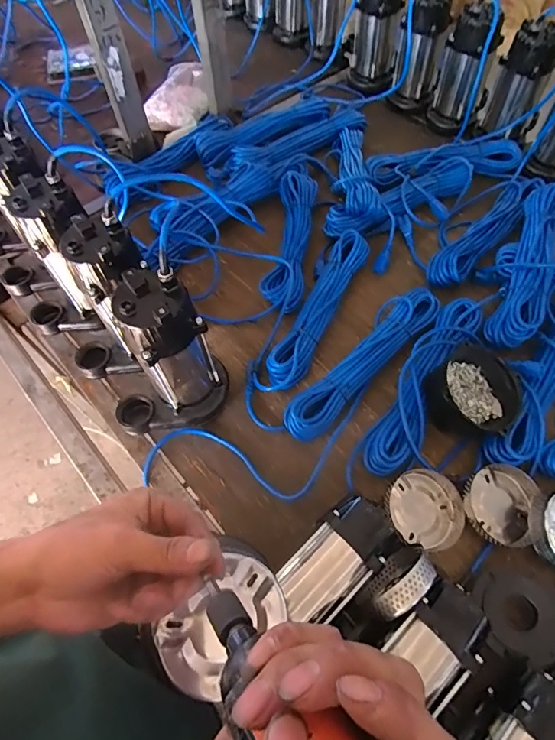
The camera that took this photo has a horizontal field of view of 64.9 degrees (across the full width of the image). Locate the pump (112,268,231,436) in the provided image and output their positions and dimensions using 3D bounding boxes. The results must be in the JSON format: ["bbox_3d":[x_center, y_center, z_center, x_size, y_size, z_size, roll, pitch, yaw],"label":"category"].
[{"bbox_3d":[-0.155,-0.014,0.586,0.161,0.236,0.102,-12,60,-5],"label":"pump"}]

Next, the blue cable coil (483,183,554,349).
[{"bbox_3d":[0.445,-0.190,0.764,0.092,0.074,0.338,22,63,14],"label":"blue cable coil"}]

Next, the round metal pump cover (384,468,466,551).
[{"bbox_3d":[0.209,0.194,0.609,0.107,0.026,0.104,-1,60,2],"label":"round metal pump cover"}]

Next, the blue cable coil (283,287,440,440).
[{"bbox_3d":[0.143,-0.016,0.726,0.082,0.062,0.352,38,68,21],"label":"blue cable coil"}]

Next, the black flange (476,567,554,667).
[{"bbox_3d":[0.296,0.298,0.532,0.098,0.030,0.099,-1,60,2],"label":"black flange"}]

